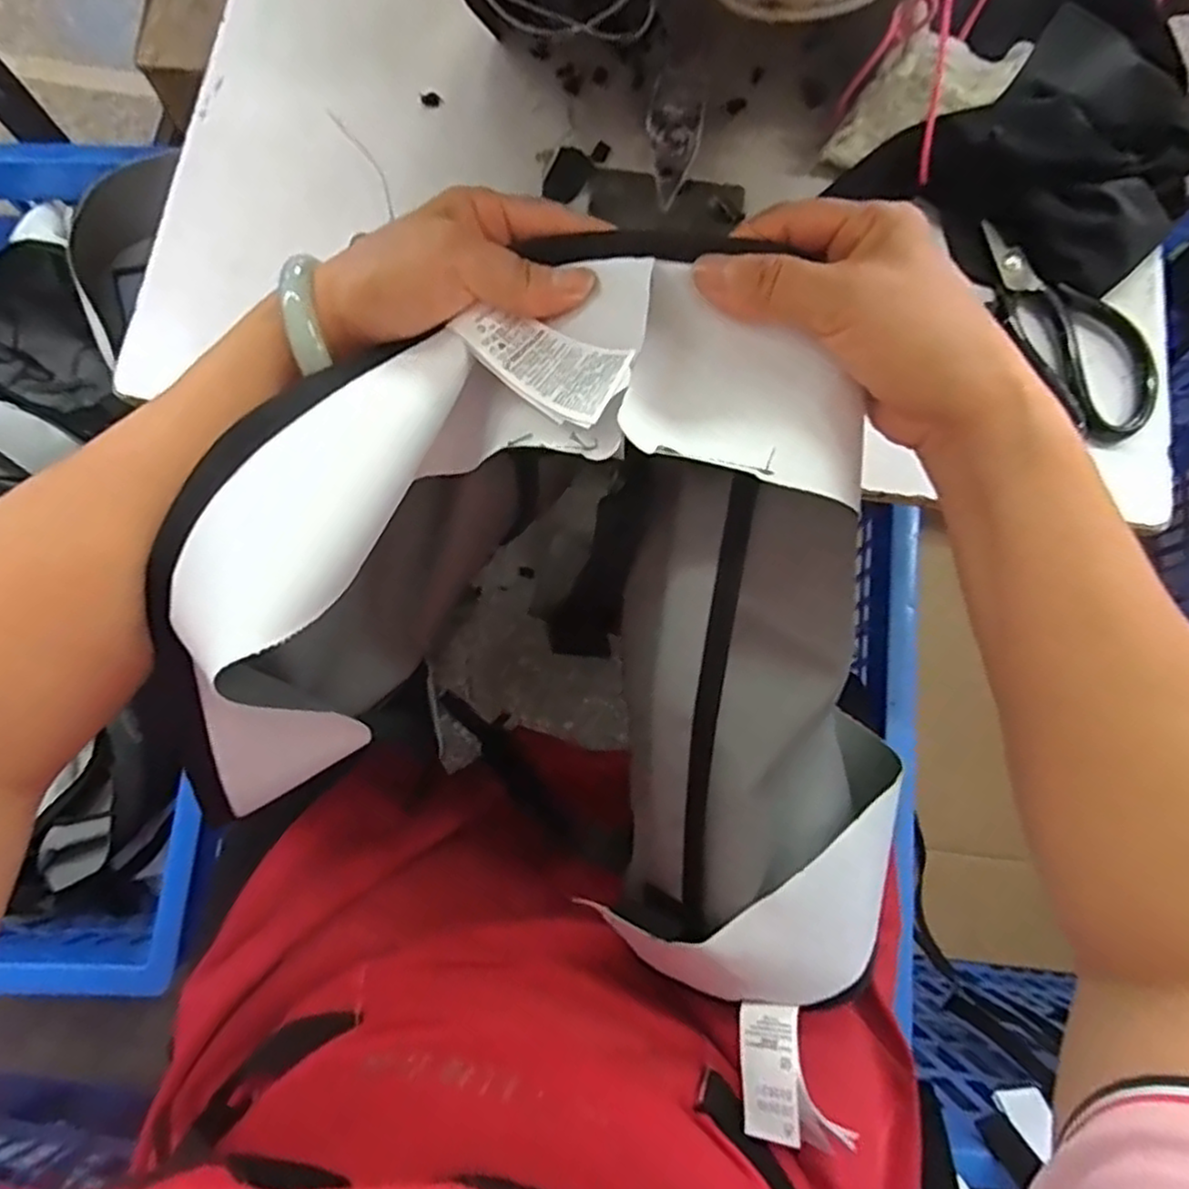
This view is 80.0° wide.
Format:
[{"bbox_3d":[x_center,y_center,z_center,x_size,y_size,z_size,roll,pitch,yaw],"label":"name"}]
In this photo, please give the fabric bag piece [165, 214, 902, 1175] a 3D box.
[{"bbox_3d":[0.027,0.049,0.335,0.359,0.183,0.267,37,81,7],"label":"fabric bag piece"}]

